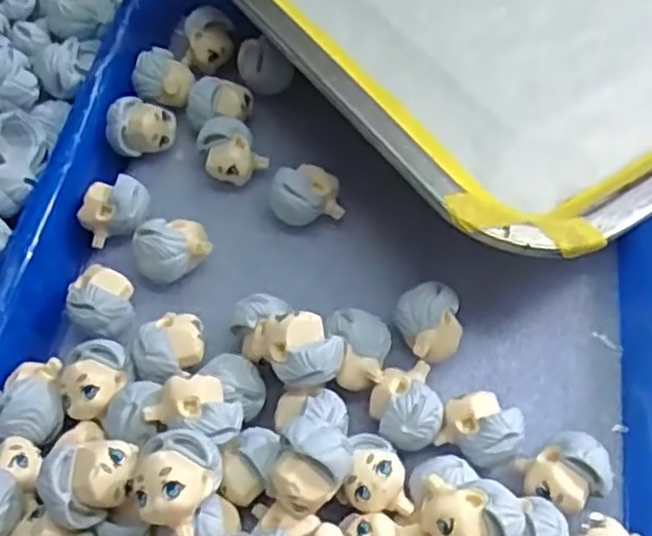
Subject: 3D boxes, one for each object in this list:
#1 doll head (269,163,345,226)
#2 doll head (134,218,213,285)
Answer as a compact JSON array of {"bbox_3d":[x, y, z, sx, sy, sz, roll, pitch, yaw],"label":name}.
[{"bbox_3d":[-0.009,-0.029,0.295,0.027,0.022,0.019,-18,62,-9],"label":"doll head"},{"bbox_3d":[-0.059,-0.006,0.284,0.027,0.023,0.020,-25,64,-13],"label":"doll head"}]

